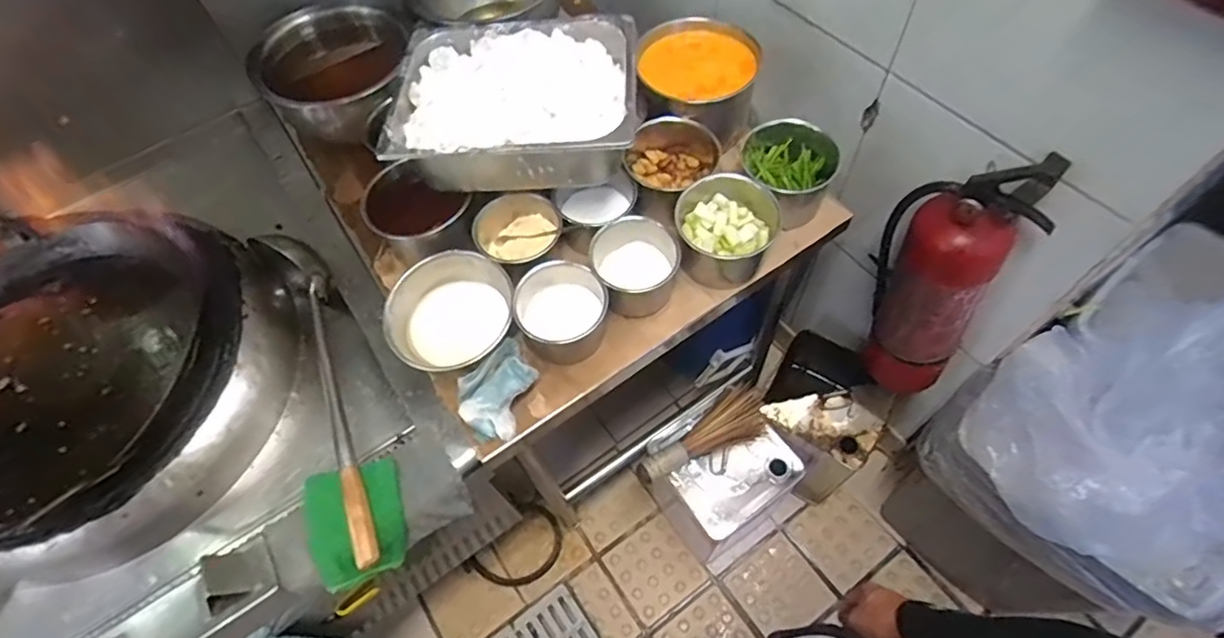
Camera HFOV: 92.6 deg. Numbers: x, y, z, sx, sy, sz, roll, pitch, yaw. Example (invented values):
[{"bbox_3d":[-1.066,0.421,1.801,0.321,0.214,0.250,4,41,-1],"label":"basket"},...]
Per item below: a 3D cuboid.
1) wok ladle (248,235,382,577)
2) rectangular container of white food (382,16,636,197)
[{"bbox_3d":[-0.393,0.070,0.813,0.084,0.109,0.543,-28,62,-12],"label":"wok ladle"},{"bbox_3d":[-0.128,-0.289,0.797,0.314,0.098,0.256,-1,60,3],"label":"rectangular container of white food"}]

